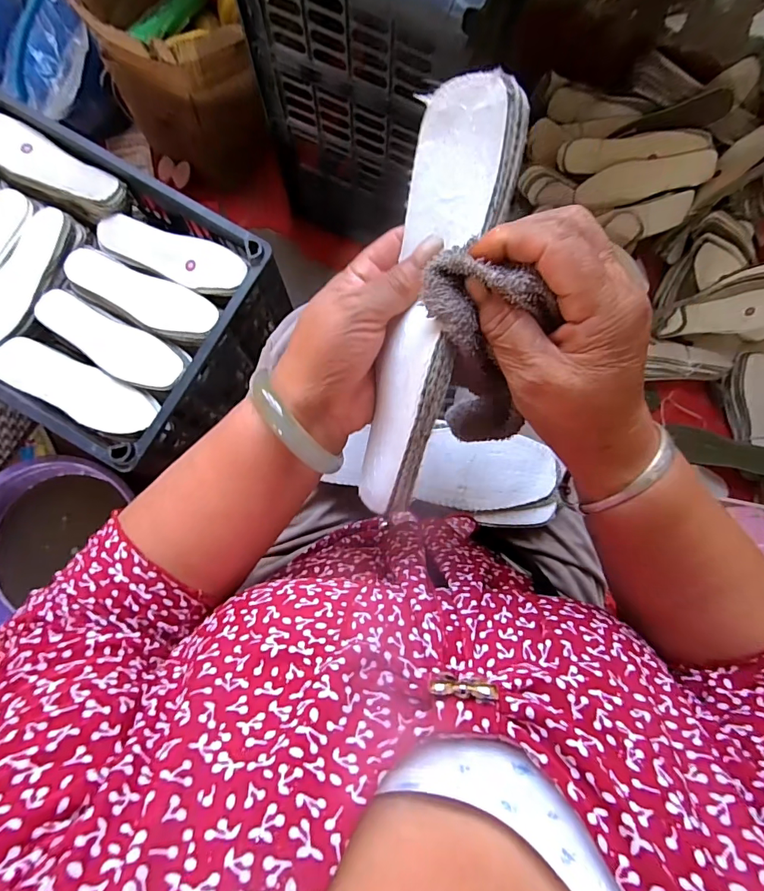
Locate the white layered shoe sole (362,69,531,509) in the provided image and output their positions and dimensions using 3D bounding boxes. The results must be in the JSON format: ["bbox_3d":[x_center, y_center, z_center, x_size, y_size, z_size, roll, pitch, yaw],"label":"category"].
[{"bbox_3d":[0.024,-0.073,0.240,0.050,0.060,0.225,13,94,-4],"label":"white layered shoe sole"}]

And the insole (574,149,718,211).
[{"bbox_3d":[0.475,-0.482,0.817,0.234,0.013,0.065,-10,118,8],"label":"insole"}]

